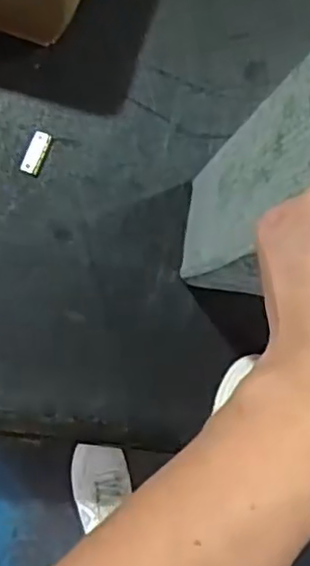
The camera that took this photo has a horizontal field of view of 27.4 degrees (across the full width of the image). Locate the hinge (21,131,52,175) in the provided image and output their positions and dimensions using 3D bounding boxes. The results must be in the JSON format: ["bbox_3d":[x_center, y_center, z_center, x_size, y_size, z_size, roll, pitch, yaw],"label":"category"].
[{"bbox_3d":[-0.138,-0.152,0.742,0.021,0.010,0.050,23,84,-5],"label":"hinge"}]

